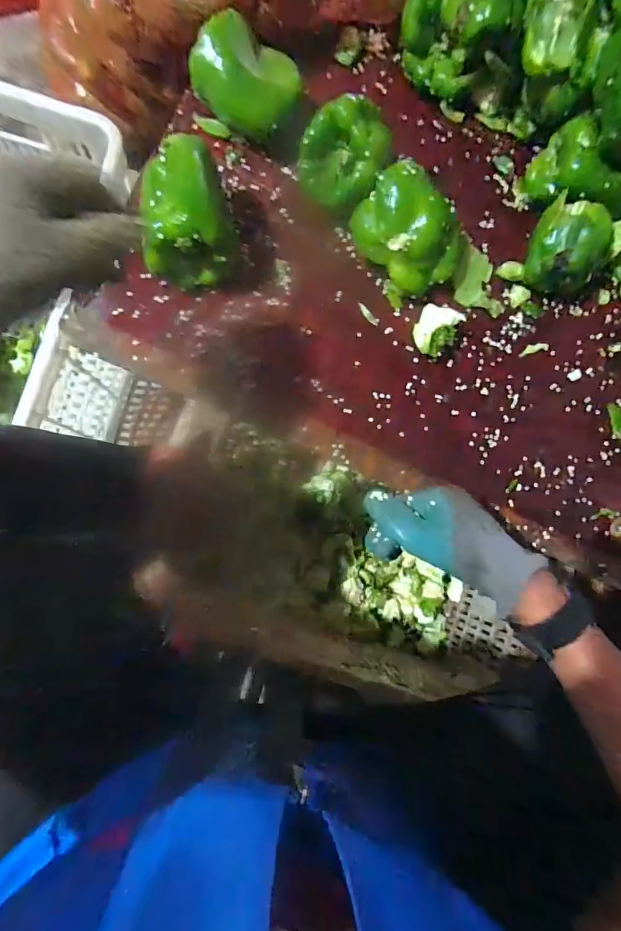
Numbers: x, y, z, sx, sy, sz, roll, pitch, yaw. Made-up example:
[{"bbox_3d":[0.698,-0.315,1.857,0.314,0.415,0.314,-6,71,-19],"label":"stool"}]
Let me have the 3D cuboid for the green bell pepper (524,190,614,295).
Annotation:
[{"bbox_3d":[0.271,-0.230,0.463,0.088,0.070,0.086,-38,89,-8],"label":"green bell pepper"}]

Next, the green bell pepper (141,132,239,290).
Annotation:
[{"bbox_3d":[-0.115,-0.236,0.418,0.084,0.080,0.109,-1,84,-6],"label":"green bell pepper"}]

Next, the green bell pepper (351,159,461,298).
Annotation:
[{"bbox_3d":[0.100,-0.234,0.439,0.110,0.080,0.082,44,82,0],"label":"green bell pepper"}]

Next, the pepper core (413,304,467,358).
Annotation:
[{"bbox_3d":[0.129,-0.137,0.451,0.043,0.038,0.043,1,84,-6],"label":"pepper core"}]

